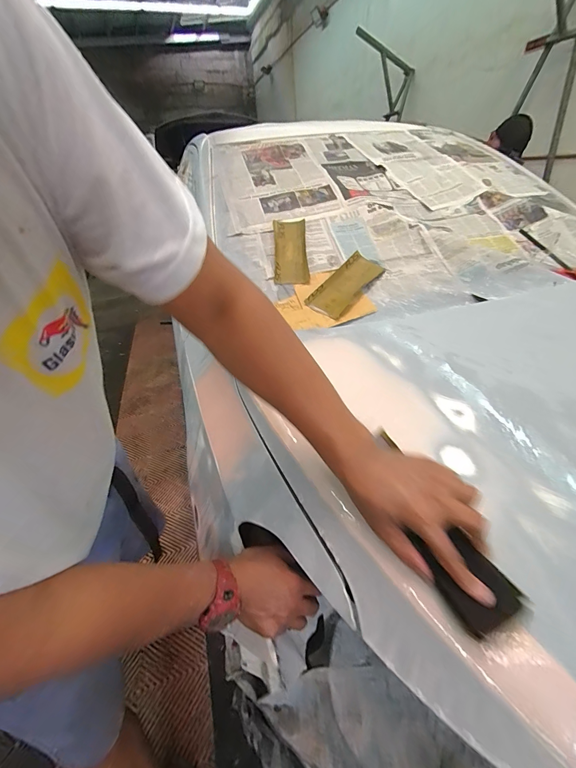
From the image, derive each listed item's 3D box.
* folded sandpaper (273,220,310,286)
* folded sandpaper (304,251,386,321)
[{"bbox_3d":[0.005,-0.355,0.843,0.084,0.015,0.235,-4,63,3],"label":"folded sandpaper"},{"bbox_3d":[0.142,-0.248,0.780,0.092,0.015,0.227,37,66,14],"label":"folded sandpaper"}]

